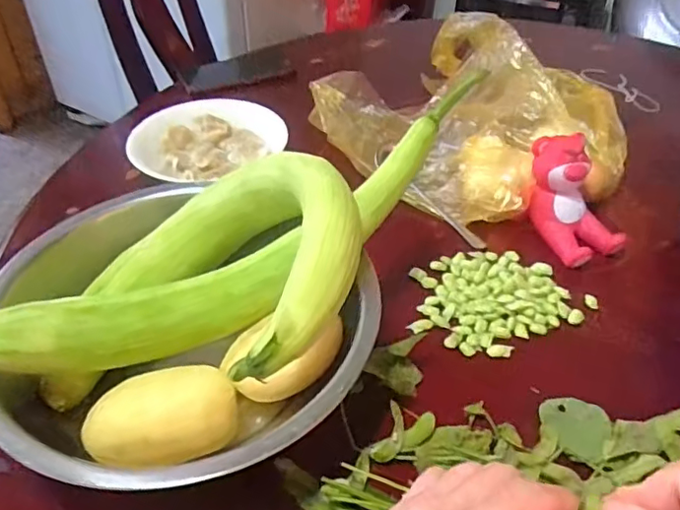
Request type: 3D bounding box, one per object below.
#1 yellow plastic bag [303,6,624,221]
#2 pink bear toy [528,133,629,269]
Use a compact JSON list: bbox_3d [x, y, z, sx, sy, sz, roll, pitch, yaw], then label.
[{"bbox_3d":[0.156,-0.184,0.680,0.277,0.114,0.348,-30,51,-30],"label":"yellow plastic bag"},{"bbox_3d":[0.228,-0.059,0.560,0.065,0.091,0.103,-16,45,-18],"label":"pink bear toy"}]

